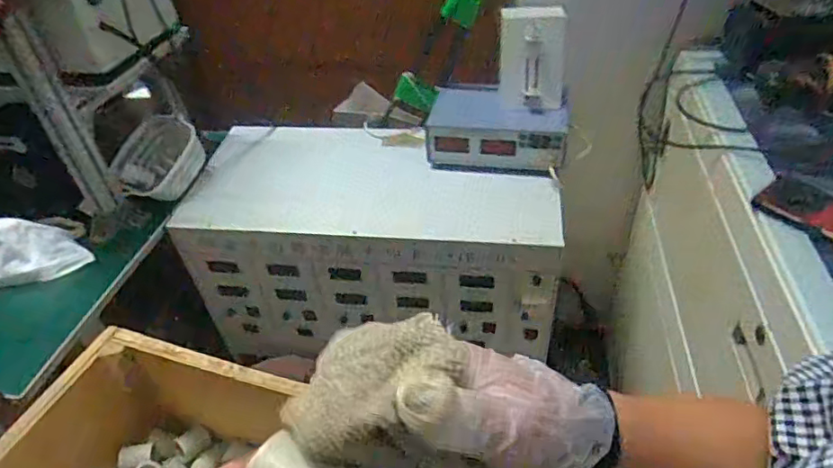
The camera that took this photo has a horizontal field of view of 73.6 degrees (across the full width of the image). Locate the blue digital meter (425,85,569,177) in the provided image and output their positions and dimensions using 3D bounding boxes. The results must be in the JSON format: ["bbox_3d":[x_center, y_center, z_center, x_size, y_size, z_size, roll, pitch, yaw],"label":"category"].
[{"bbox_3d":[0.152,-0.201,1.054,0.247,0.079,0.167,5,42,11],"label":"blue digital meter"}]

